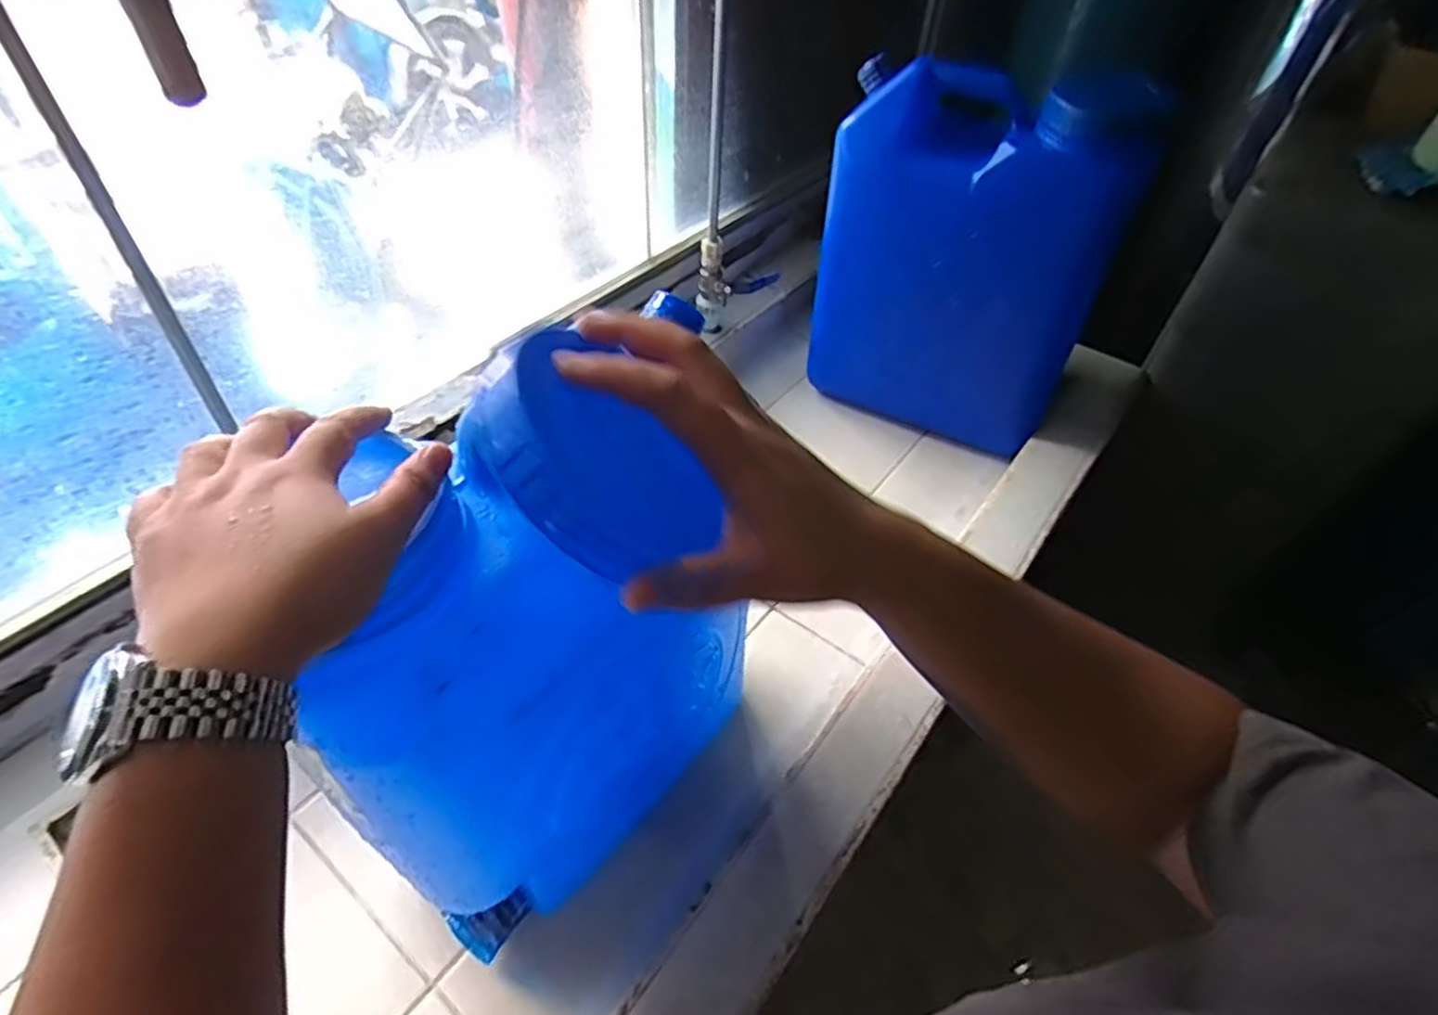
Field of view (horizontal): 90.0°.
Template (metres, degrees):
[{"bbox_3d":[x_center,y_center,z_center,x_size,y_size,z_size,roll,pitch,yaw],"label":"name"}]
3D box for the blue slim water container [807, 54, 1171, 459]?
[{"bbox_3d":[0.299,-0.306,0.895,0.322,0.414,0.141,26,52,19],"label":"blue slim water container"}]

